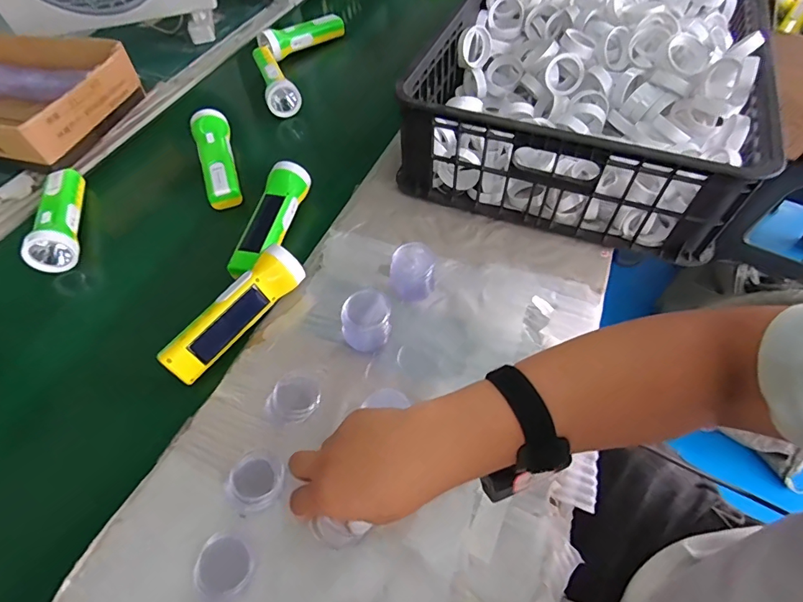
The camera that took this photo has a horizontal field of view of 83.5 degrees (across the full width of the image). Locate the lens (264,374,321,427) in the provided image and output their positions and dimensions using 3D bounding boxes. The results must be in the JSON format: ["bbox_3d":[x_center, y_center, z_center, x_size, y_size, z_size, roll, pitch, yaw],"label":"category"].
[{"bbox_3d":[-0.106,0.096,0.437,0.044,0.010,0.053,36,63,24],"label":"lens"}]

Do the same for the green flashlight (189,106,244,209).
[{"bbox_3d":[-0.260,-0.203,0.635,0.049,0.048,0.166,-18,56,-11],"label":"green flashlight"}]

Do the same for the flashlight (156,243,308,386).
[{"bbox_3d":[-0.176,0.010,0.473,0.043,0.050,0.163,34,62,23],"label":"flashlight"}]

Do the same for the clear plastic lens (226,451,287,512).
[{"bbox_3d":[-0.125,0.154,0.387,0.043,0.012,0.048,33,62,22],"label":"clear plastic lens"}]

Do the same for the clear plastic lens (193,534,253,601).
[{"bbox_3d":[-0.138,0.205,0.349,0.044,0.014,0.040,-1,55,1],"label":"clear plastic lens"}]

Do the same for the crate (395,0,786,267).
[{"bbox_3d":[0.282,-0.353,0.665,0.391,0.134,0.596,19,57,14],"label":"crate"}]

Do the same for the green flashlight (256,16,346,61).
[{"bbox_3d":[-0.180,-0.494,0.842,0.171,0.047,0.049,-31,60,-19],"label":"green flashlight"}]

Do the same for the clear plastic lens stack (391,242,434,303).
[{"bbox_3d":[0.013,-0.033,0.500,0.048,0.052,0.042,-2,55,0],"label":"clear plastic lens stack"}]

